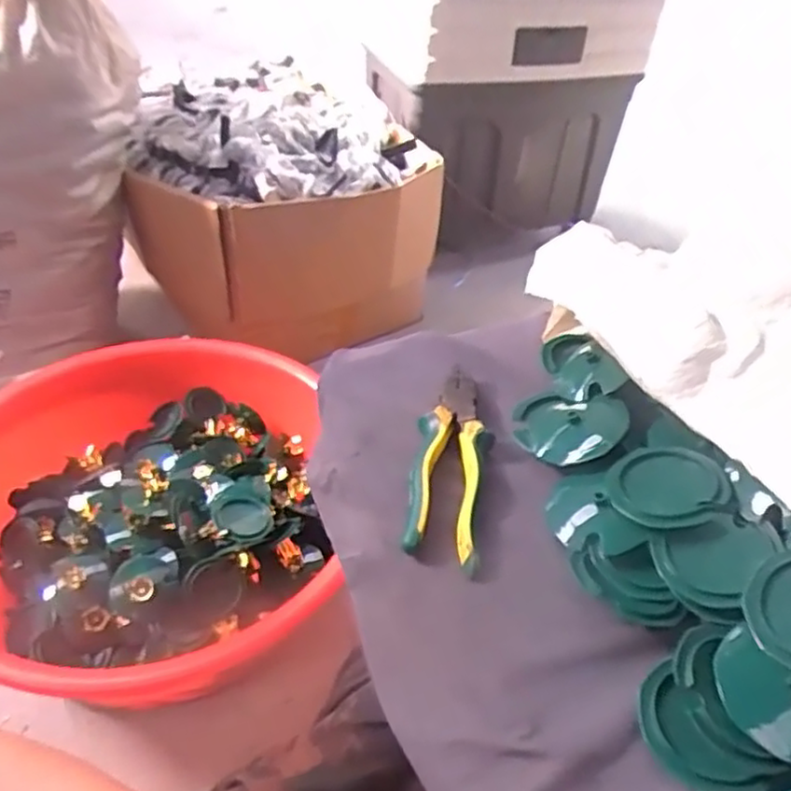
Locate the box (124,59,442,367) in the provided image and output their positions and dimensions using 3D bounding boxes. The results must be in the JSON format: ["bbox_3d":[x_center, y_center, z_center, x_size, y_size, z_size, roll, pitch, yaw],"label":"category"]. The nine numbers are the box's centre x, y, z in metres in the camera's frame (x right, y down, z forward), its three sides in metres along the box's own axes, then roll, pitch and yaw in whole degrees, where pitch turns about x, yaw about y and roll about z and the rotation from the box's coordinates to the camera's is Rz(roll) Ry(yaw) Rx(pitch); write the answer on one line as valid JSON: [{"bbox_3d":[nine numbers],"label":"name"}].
[{"bbox_3d":[-0.235,-0.372,1.359,0.539,0.344,0.461,-13,45,-19],"label":"box"}]

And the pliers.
[{"bbox_3d":[0.043,0.047,0.521,0.055,0.021,0.177,11,42,6],"label":"pliers"}]

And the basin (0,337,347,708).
[{"bbox_3d":[-0.341,0.146,0.957,0.571,0.161,0.530,3,42,-2],"label":"basin"}]

